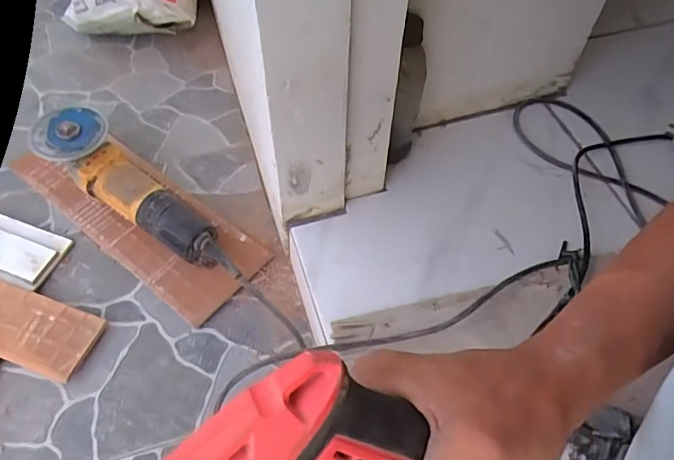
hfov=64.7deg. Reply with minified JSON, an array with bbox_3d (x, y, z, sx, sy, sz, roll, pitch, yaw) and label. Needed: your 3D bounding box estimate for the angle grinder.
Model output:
[{"bbox_3d":[-0.250,-0.041,0.686,0.335,0.100,0.086,32,61,19],"label":"angle grinder"}]

